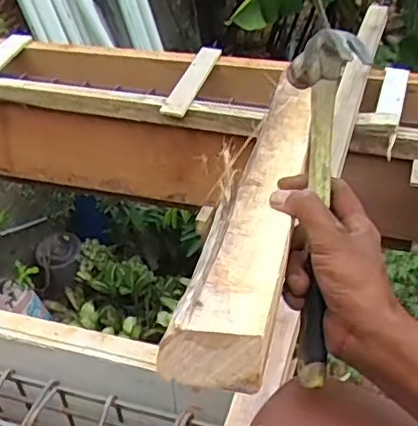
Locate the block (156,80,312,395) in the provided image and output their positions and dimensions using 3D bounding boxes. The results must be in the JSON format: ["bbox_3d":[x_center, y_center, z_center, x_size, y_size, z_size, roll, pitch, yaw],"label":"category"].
[{"bbox_3d":[0.057,-0.037,0.561,0.060,0.036,0.580,5,26,10],"label":"block"}]

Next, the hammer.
[{"bbox_3d":[0.088,-0.003,0.473,0.056,0.273,0.098,3,-6,8],"label":"hammer"}]

